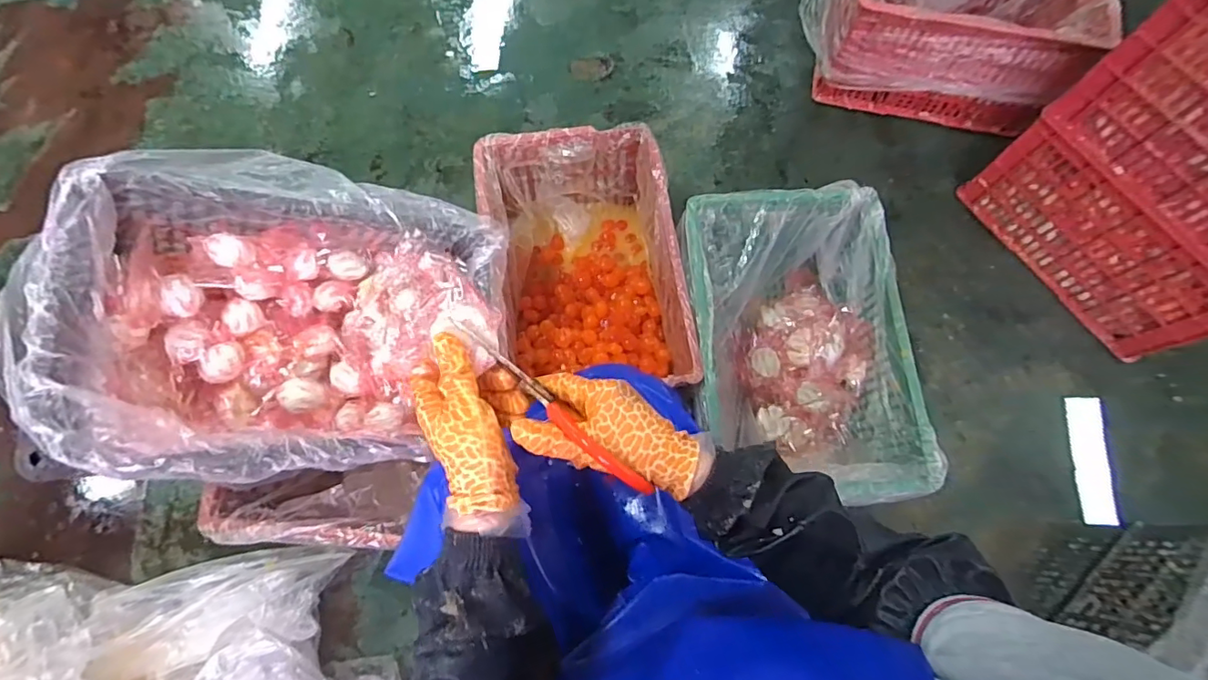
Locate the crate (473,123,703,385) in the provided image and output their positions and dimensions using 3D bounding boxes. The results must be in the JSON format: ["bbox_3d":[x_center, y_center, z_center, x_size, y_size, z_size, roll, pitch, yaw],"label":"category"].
[{"bbox_3d":[-0.036,-0.107,0.939,0.299,0.228,0.450,-8,72,-3],"label":"crate"}]

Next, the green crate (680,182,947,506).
[{"bbox_3d":[0.292,0.014,0.871,0.302,0.228,0.479,-6,72,-2],"label":"green crate"}]

